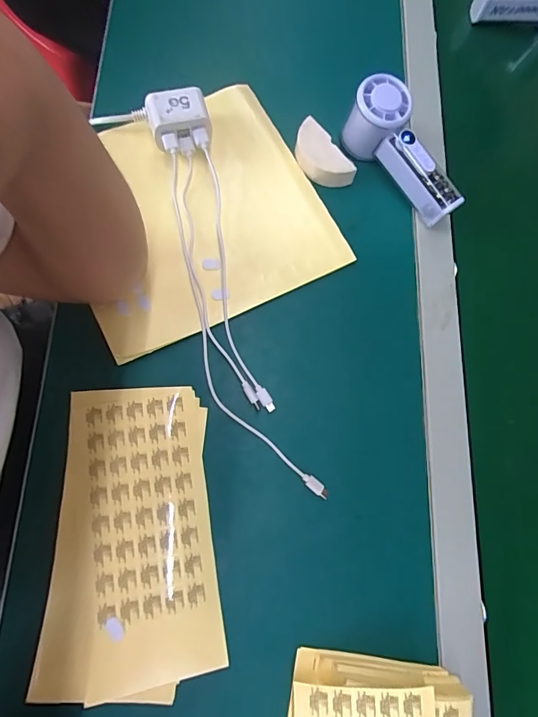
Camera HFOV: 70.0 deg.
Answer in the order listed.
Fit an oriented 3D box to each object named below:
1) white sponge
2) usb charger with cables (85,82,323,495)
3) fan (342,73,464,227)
[{"bbox_3d":[0.055,-0.212,0.409,0.041,0.022,0.078,-39,85,-14],"label":"white sponge"},{"bbox_3d":[-0.042,-0.071,0.353,0.099,0.050,0.410,-22,81,-12],"label":"usb charger with cables"},{"bbox_3d":[0.140,-0.211,0.407,0.047,0.066,0.151,-38,95,-9],"label":"fan"}]

